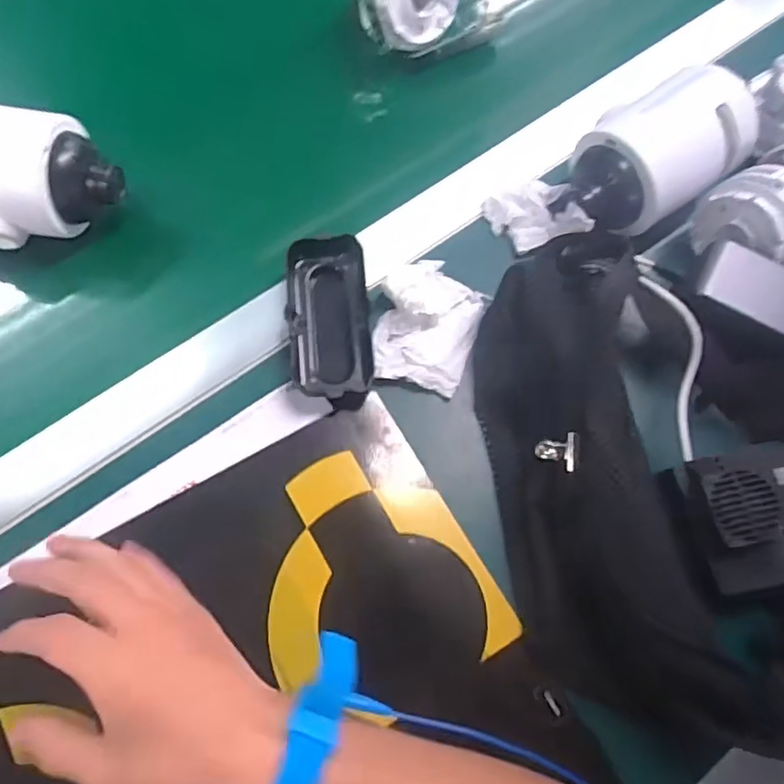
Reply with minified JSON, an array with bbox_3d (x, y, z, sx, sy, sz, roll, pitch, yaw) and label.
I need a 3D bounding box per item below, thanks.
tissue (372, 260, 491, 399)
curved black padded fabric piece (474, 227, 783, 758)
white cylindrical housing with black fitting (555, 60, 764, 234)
[{"bbox_3d":[0.023,-0.046,0.397,0.062,0.029,0.080,21,71,3],"label":"tissue"},{"bbox_3d":[0.119,0.045,0.348,0.114,0.085,0.291,-12,72,-8],"label":"curved black padded fabric piece"},{"bbox_3d":[0.162,-0.153,0.390,0.101,0.065,0.073,-32,76,-14],"label":"white cylindrical housing with black fitting"}]

